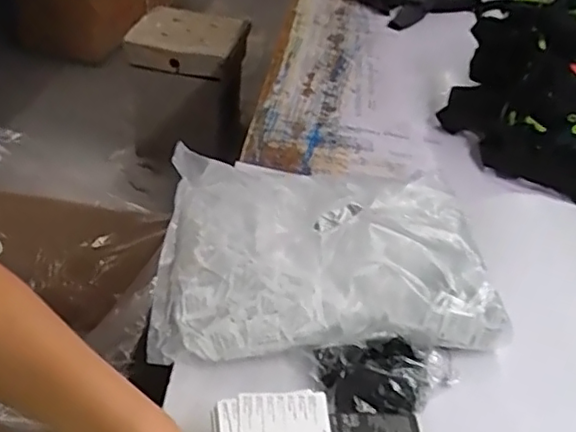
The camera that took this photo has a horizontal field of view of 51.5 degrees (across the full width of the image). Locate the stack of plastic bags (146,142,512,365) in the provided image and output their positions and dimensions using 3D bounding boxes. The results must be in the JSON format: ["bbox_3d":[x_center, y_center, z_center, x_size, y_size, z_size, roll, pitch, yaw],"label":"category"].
[{"bbox_3d":[0.046,0.031,0.837,0.432,0.081,0.340,0,38,-8],"label":"stack of plastic bags"}]

